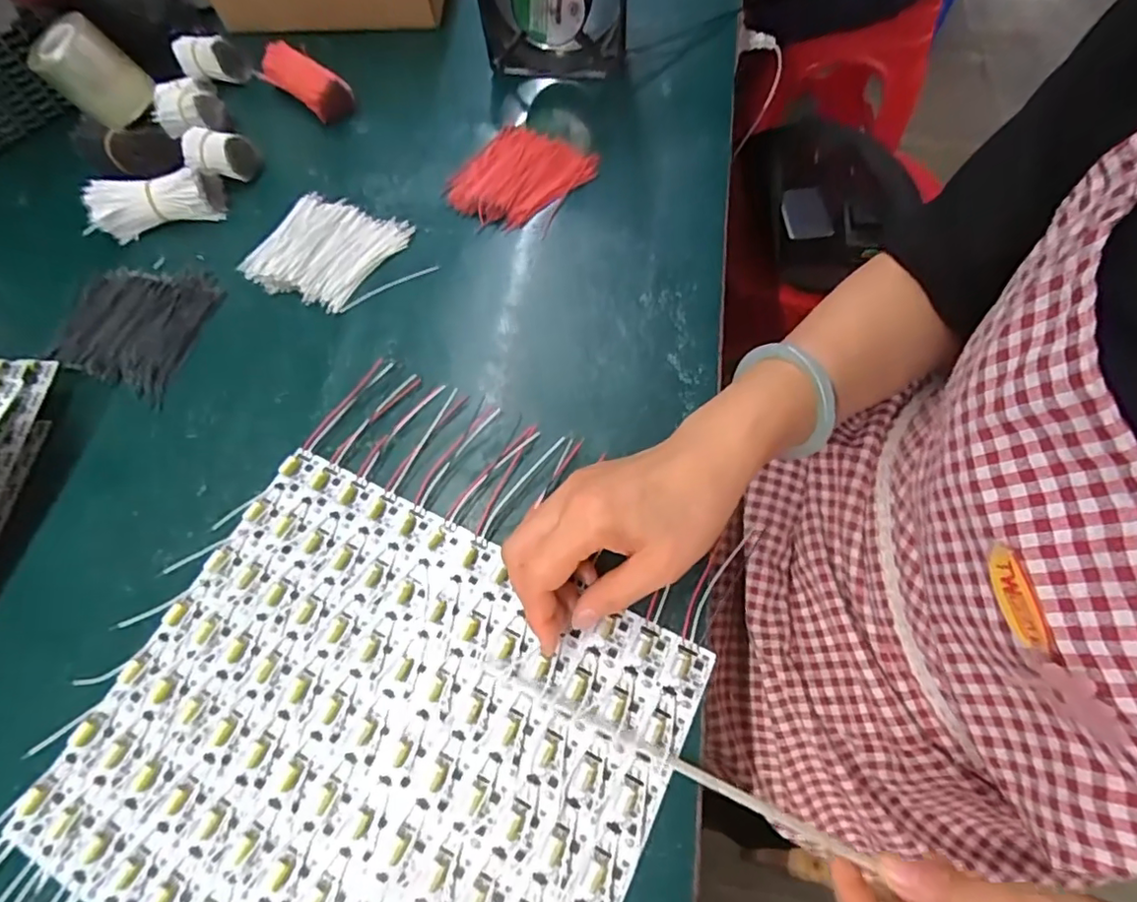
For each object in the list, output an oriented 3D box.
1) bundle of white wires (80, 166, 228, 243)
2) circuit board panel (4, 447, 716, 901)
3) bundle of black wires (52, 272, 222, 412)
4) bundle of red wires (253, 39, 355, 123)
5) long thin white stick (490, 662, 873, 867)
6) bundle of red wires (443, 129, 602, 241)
[{"bbox_3d":[-0.330,-0.200,0.469,0.097,0.034,0.034,-18,65,-5],"label":"bundle of white wires"},{"bbox_3d":[-0.103,0.153,0.309,0.285,0.007,0.238,24,69,14],"label":"circuit board panel"},{"bbox_3d":[-0.323,-0.095,0.435,0.099,0.015,0.103,11,66,8],"label":"bundle of black wires"},{"bbox_3d":[-0.233,-0.327,0.521,0.089,0.029,0.033,34,71,17],"label":"bundle of red wires"},{"bbox_3d":[0.047,0.156,0.300,0.204,0.011,0.010,22,68,13],"label":"long thin white stick"},{"bbox_3d":[-0.038,-0.223,0.475,0.091,0.013,0.096,30,70,16],"label":"bundle of red wires"}]

